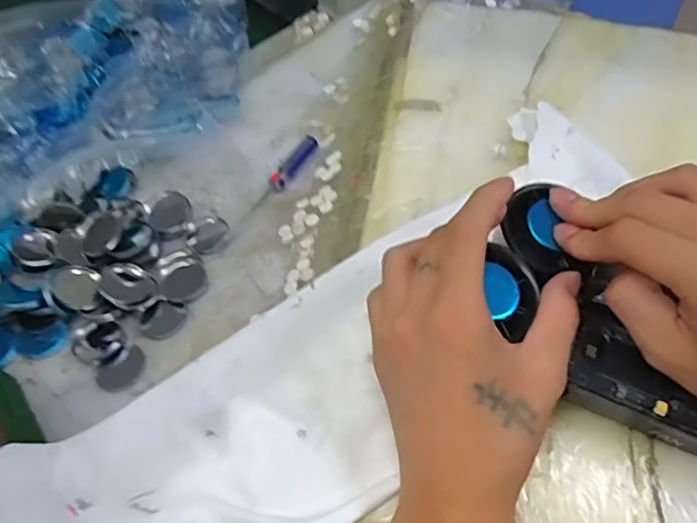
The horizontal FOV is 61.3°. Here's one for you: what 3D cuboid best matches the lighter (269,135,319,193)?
[{"bbox_3d":[-0.041,-0.075,0.440,0.013,0.011,0.057,24,62,17],"label":"lighter"}]

